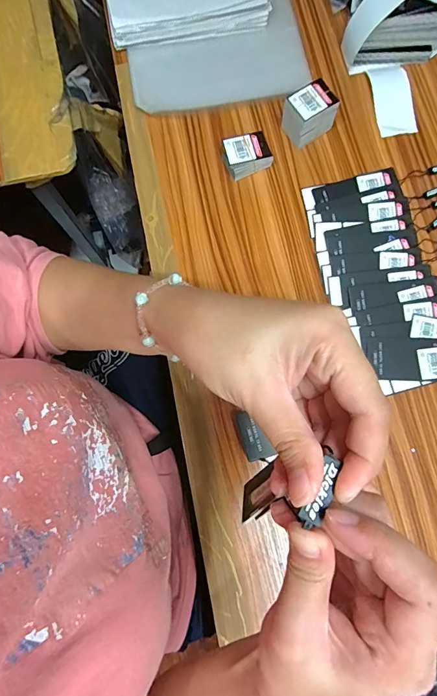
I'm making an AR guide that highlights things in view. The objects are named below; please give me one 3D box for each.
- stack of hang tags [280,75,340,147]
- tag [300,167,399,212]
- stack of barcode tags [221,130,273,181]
[{"bbox_3d":[0.108,-0.280,0.450,0.057,0.053,0.040,-29,81,-5],"label":"stack of hang tags"},{"bbox_3d":[0.163,-0.199,0.460,0.119,0.004,0.029,-16,76,-1],"label":"tag"},{"bbox_3d":[0.035,-0.237,0.454,0.056,0.024,0.040,-23,80,-4],"label":"stack of barcode tags"}]

